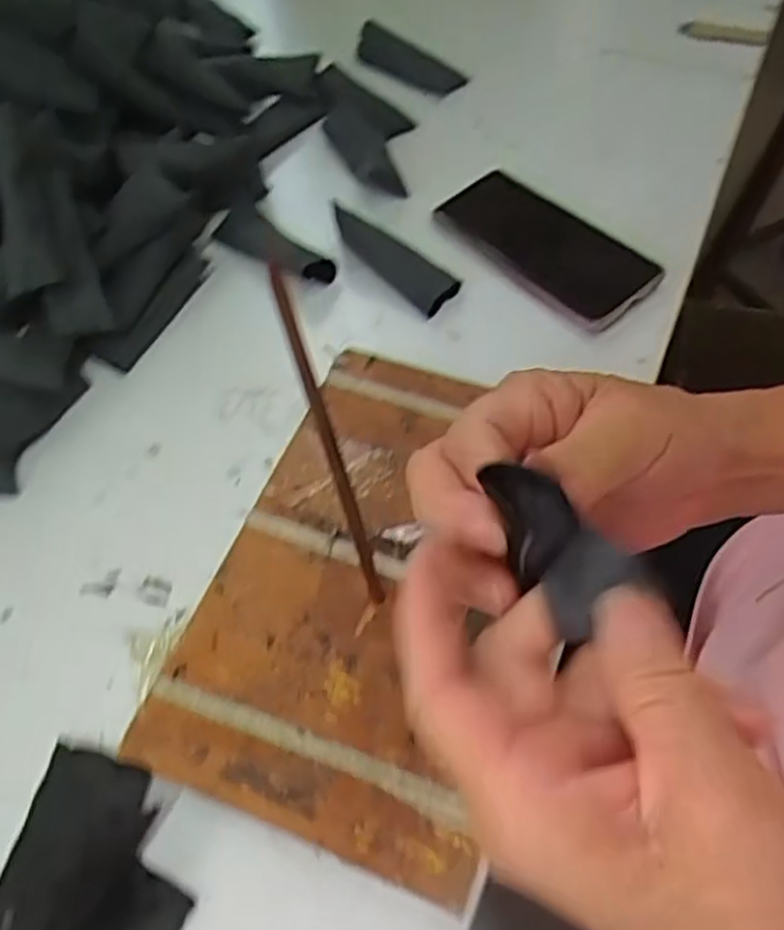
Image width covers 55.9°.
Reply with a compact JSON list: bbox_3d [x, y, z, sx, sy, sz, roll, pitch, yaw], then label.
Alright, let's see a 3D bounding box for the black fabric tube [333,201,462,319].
[{"bbox_3d":[0.001,-0.148,0.513,0.097,0.033,0.033,40,69,23],"label":"black fabric tube"}]

